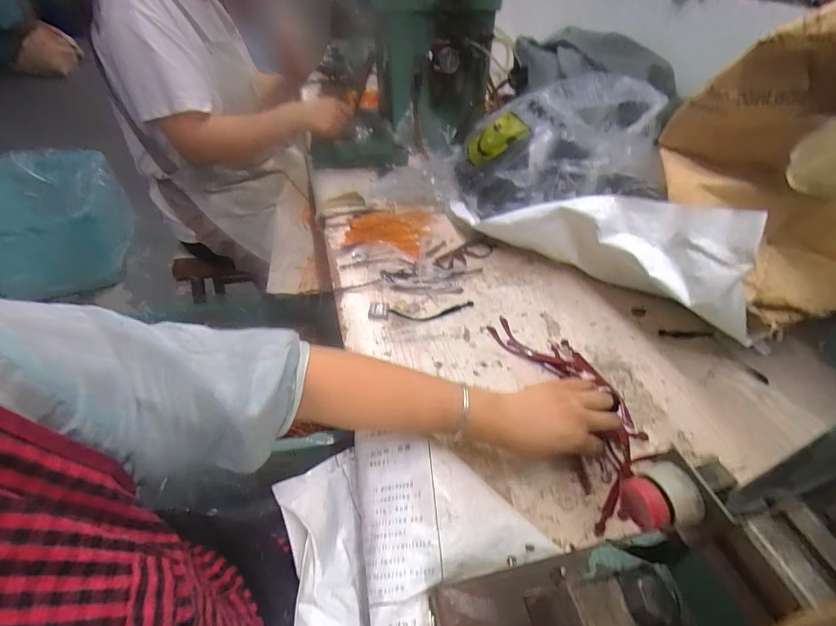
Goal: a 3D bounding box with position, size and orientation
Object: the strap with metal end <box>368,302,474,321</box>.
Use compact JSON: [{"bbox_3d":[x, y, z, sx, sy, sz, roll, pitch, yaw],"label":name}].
[{"bbox_3d":[0.007,-0.004,0.594,0.161,0.011,0.036,-2,46,-5],"label":"strap with metal end"}]

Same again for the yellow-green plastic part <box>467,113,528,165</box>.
[{"bbox_3d":[0.142,-0.320,0.714,0.120,0.048,0.054,-18,30,41],"label":"yellow-green plastic part"}]

